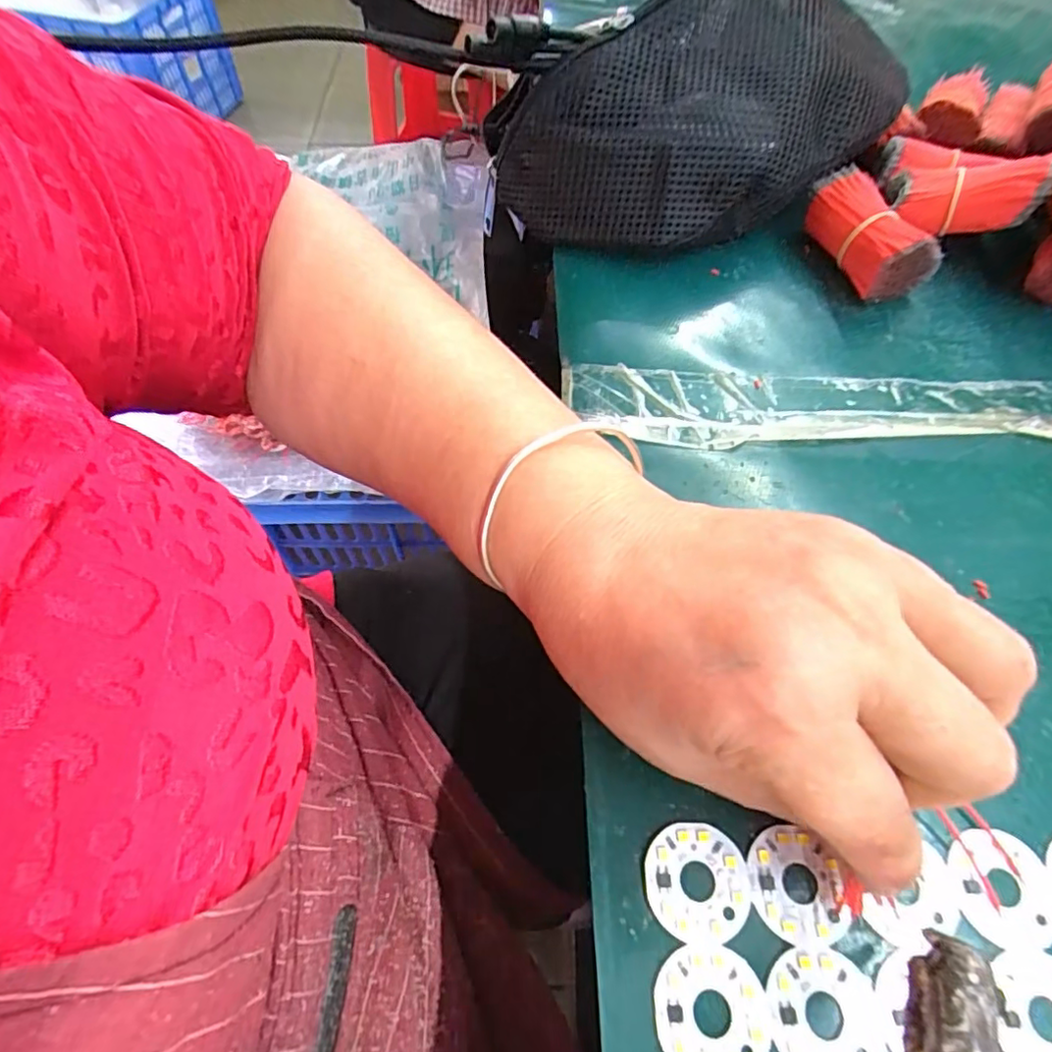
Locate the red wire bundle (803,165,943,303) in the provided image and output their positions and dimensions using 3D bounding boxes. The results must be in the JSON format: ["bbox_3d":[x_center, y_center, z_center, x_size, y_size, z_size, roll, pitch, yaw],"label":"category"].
[{"bbox_3d":[0.178,-0.154,0.309,0.037,0.036,0.070,-19,62,-12],"label":"red wire bundle"}]

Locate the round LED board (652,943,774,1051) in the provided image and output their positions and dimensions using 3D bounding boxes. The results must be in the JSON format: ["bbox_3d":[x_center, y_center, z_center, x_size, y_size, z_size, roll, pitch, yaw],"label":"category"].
[{"bbox_3d":[0.050,0.132,0.157,0.030,0.004,0.030,1,60,-2],"label":"round LED board"}]

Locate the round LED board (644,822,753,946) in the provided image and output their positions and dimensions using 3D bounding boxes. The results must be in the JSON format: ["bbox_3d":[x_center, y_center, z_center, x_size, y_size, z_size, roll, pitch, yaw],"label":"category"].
[{"bbox_3d":[0.051,0.105,0.173,0.030,0.004,0.030,1,60,-2],"label":"round LED board"}]

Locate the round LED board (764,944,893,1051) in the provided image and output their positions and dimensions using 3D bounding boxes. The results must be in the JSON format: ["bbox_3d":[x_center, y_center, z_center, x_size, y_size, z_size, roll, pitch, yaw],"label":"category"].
[{"bbox_3d":[0.082,0.133,0.157,0.030,0.004,0.032,1,60,-2],"label":"round LED board"}]

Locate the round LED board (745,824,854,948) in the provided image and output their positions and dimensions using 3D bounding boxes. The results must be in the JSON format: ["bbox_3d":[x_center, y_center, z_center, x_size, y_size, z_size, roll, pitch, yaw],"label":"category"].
[{"bbox_3d":[0.080,0.107,0.173,0.028,0.004,0.029,4,60,0],"label":"round LED board"}]

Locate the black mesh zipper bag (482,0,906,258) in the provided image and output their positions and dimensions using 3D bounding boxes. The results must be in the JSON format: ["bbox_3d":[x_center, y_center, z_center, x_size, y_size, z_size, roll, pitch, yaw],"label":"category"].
[{"bbox_3d":[0.086,-0.219,0.312,0.189,0.090,0.107,-15,62,-11],"label":"black mesh zipper bag"}]

